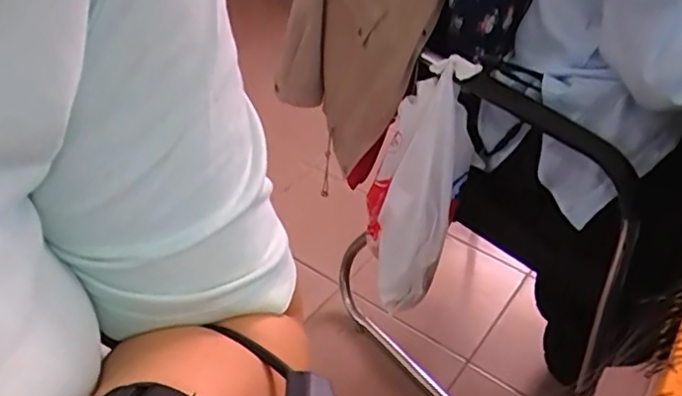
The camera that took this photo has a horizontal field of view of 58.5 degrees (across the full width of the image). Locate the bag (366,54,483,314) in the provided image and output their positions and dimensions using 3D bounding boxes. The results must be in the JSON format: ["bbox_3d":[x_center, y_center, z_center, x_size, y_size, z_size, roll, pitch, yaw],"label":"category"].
[{"bbox_3d":[0.129,-0.026,1.035,0.150,0.412,0.132,13,8,8],"label":"bag"}]

